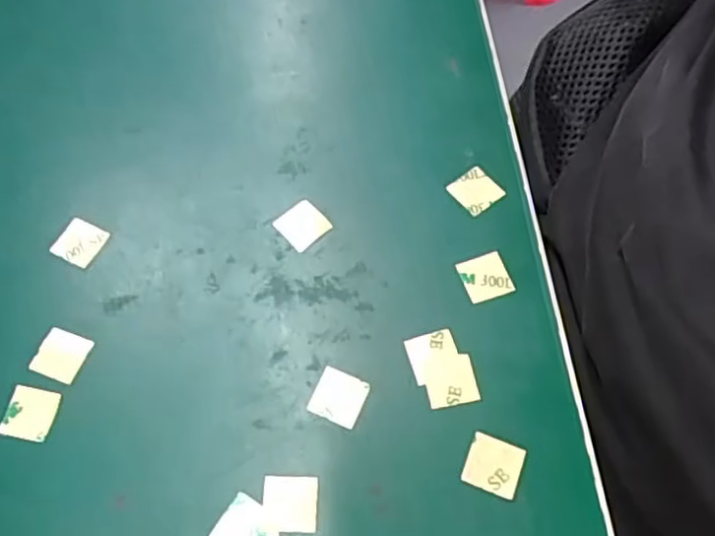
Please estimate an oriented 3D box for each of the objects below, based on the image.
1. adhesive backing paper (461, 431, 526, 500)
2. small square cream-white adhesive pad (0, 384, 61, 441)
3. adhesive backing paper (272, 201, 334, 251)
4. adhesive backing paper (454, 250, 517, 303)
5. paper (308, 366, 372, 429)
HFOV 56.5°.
[{"bbox_3d":[0.040,0.058,0.196,0.016,0.004,0.015,19,65,11],"label":"adhesive backing paper"},{"bbox_3d":[-0.101,0.045,0.206,0.015,0.004,0.015,11,66,4],"label":"small square cream-white adhesive pad"},{"bbox_3d":[-0.019,-0.016,0.232,0.016,0.004,0.016,-38,69,-16],"label":"adhesive backing paper"},{"bbox_3d":[0.043,0.002,0.222,0.016,0.004,0.015,-18,65,-7],"label":"adhesive backing paper"},{"bbox_3d":[-0.006,0.040,0.206,0.016,0.004,0.015,22,66,12],"label":"paper"}]

